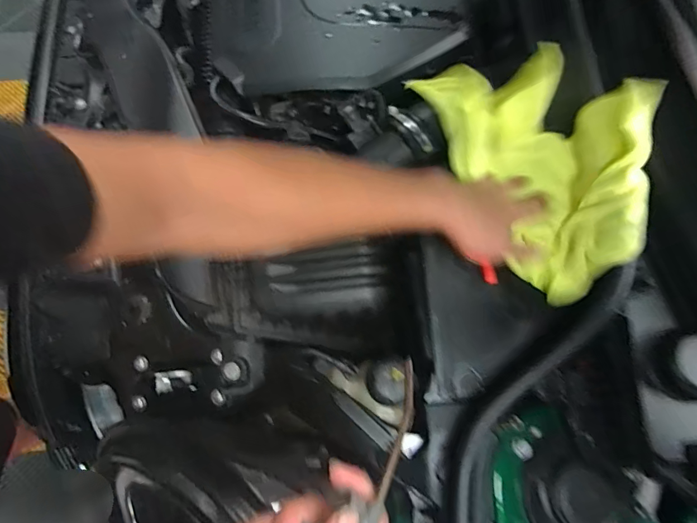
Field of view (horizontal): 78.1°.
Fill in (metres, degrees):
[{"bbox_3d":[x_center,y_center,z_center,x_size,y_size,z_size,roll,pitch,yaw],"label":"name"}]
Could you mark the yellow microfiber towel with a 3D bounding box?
[{"bbox_3d":[0.230,-0.124,0.486,0.173,0.108,0.304,-24,77,-5],"label":"yellow microfiber towel"}]

